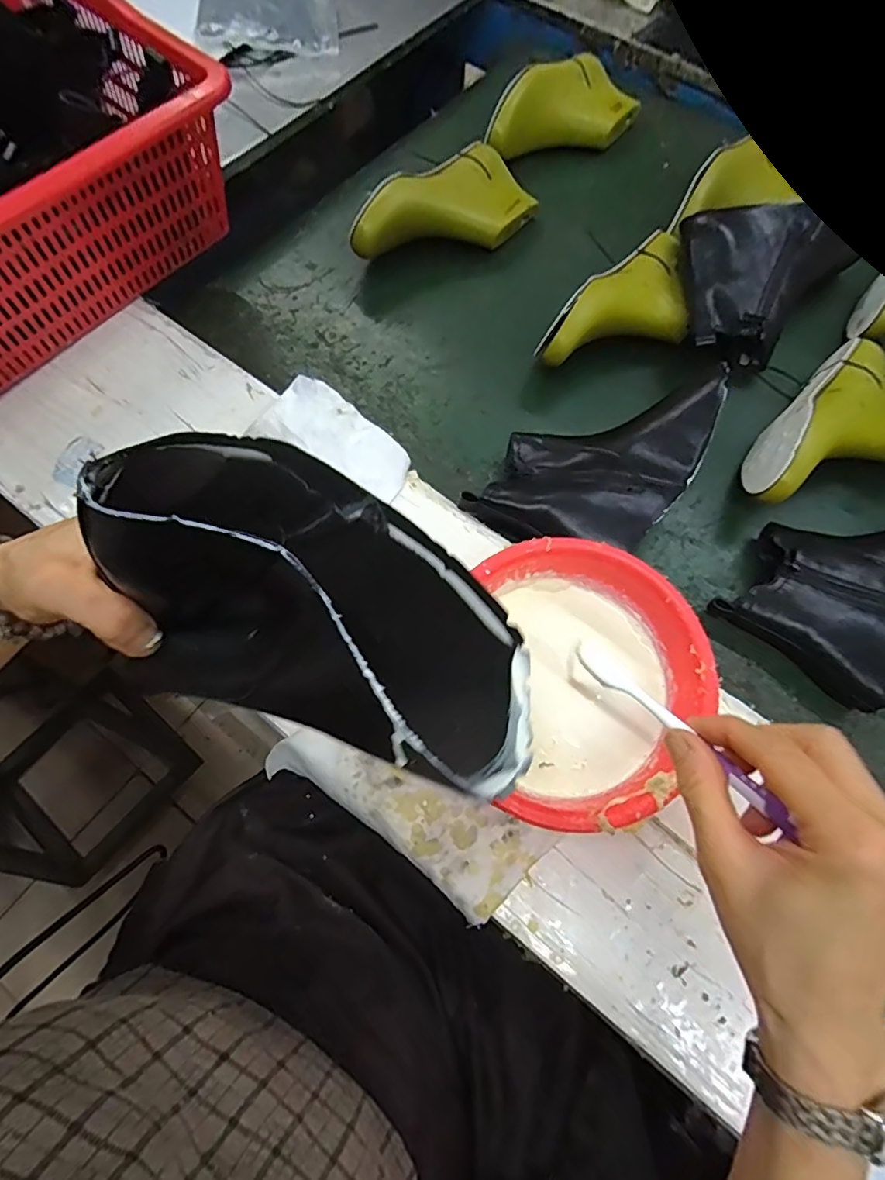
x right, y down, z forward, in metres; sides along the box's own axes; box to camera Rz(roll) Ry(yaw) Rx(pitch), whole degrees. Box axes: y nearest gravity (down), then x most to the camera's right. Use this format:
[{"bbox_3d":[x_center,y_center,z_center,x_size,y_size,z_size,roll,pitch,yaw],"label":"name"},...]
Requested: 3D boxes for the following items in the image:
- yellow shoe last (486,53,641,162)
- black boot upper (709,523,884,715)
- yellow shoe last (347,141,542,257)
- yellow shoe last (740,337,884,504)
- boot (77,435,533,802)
[{"bbox_3d":[0.159,-0.611,0.702,0.096,0.081,0.225,42,75,14],"label":"yellow shoe last"},{"bbox_3d":[0.376,-0.024,0.480,0.163,0.065,0.245,39,74,14],"label":"black boot upper"},{"bbox_3d":[0.002,-0.429,0.628,0.221,0.085,0.099,-43,75,-14],"label":"yellow shoe last"},{"bbox_3d":[0.374,-0.141,0.519,0.109,0.083,0.217,41,75,14],"label":"yellow shoe last"},{"bbox_3d":[-0.048,0.024,0.256,0.217,0.114,0.102,25,54,-5],"label":"boot"}]

